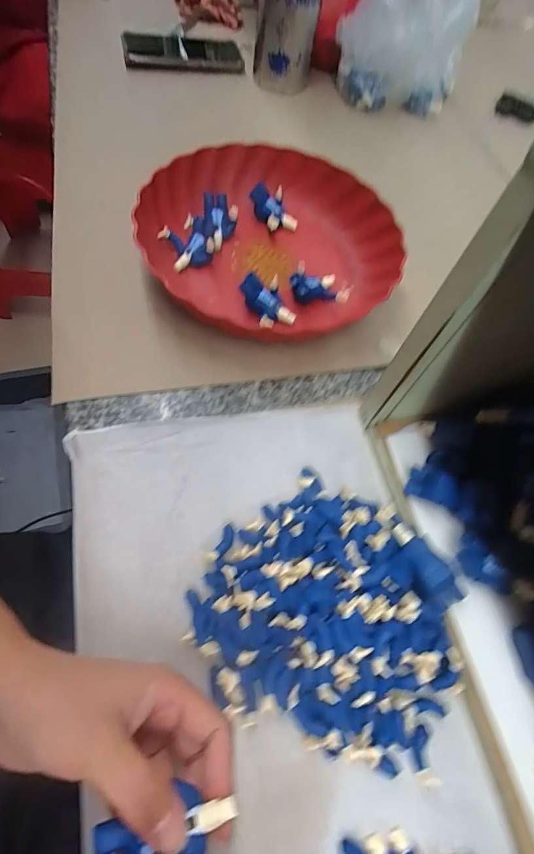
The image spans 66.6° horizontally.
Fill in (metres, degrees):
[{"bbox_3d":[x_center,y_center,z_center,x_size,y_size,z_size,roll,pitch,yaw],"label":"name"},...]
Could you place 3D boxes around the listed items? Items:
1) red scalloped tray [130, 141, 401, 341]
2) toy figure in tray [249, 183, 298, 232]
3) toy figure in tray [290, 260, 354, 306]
[{"bbox_3d":[0.004,-0.179,0.396,0.242,0.054,0.241,-6,64,-11],"label":"red scalloped tray"},{"bbox_3d":[0.006,-0.229,0.430,0.037,0.031,0.049,-29,70,-21],"label":"toy figure in tray"},{"bbox_3d":[0.049,-0.135,0.387,0.055,0.026,0.039,-3,63,-10],"label":"toy figure in tray"}]

